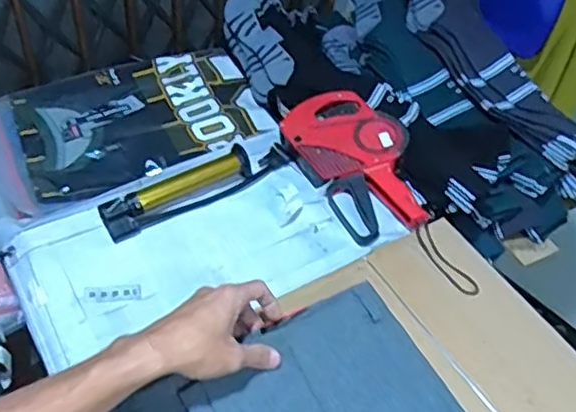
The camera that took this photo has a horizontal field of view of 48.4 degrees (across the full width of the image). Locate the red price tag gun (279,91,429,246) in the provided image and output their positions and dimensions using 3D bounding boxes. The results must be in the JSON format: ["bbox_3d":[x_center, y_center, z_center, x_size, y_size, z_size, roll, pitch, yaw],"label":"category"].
[{"bbox_3d":[0.095,-0.058,0.832,0.129,0.062,0.218,-20,53,-23],"label":"red price tag gun"}]

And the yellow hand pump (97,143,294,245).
[{"bbox_3d":[-0.106,-0.029,0.803,0.260,0.036,0.041,-25,55,-26],"label":"yellow hand pump"}]

